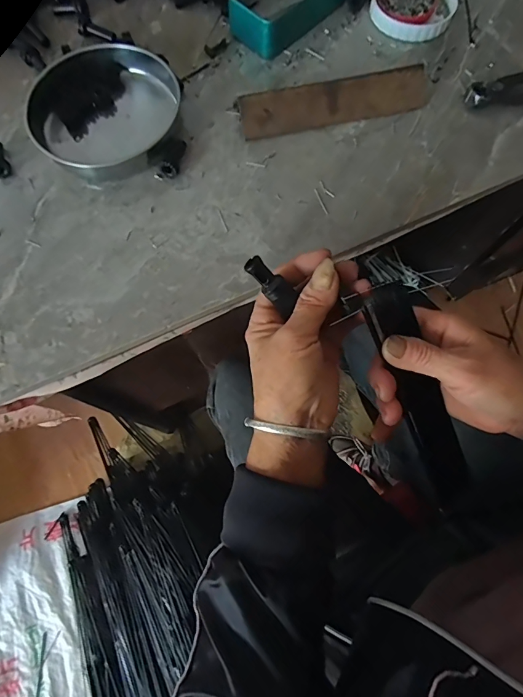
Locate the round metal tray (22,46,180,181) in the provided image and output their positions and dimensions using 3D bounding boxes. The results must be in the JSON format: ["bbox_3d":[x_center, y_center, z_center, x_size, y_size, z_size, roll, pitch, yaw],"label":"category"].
[{"bbox_3d":[-0.154,-0.231,0.373,0.137,0.022,0.137,0,72,0],"label":"round metal tray"}]

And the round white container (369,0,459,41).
[{"bbox_3d":[0.164,-0.373,0.421,0.086,0.014,0.089,25,74,8],"label":"round white container"}]

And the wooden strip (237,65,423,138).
[{"bbox_3d":[0.070,-0.234,0.370,0.178,0.035,0.006,-13,32,-4],"label":"wooden strip"}]

